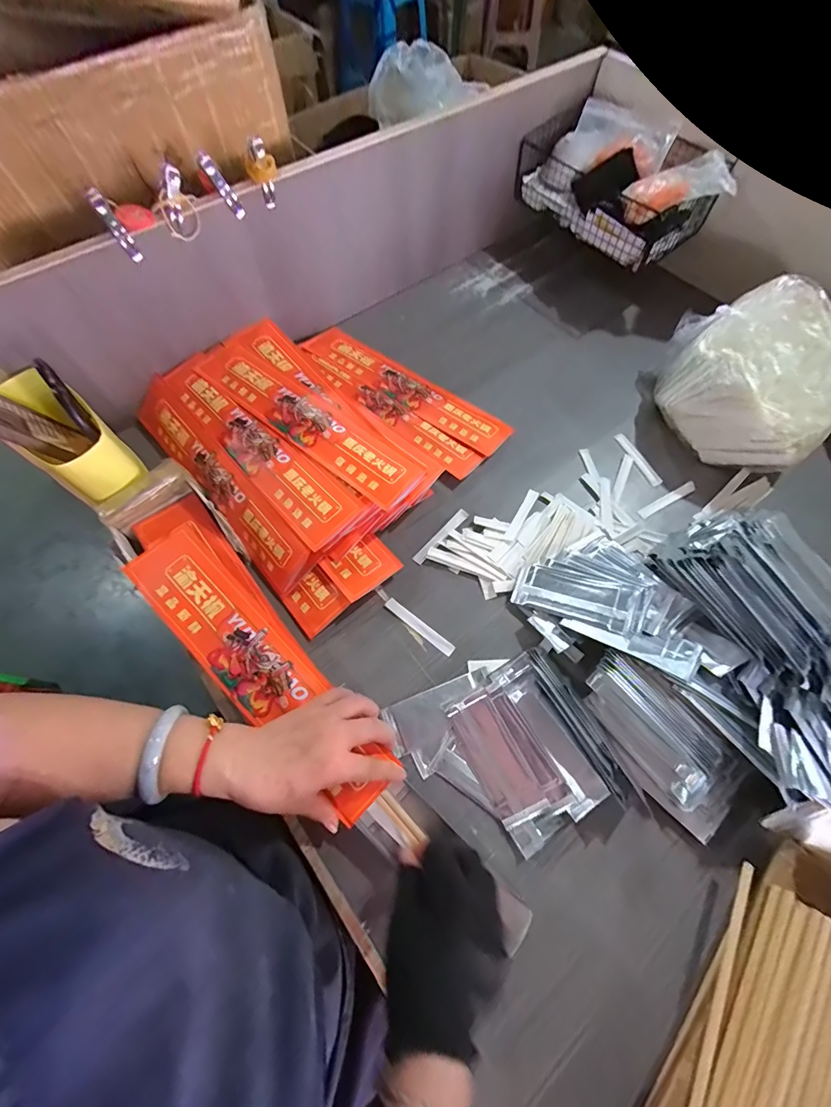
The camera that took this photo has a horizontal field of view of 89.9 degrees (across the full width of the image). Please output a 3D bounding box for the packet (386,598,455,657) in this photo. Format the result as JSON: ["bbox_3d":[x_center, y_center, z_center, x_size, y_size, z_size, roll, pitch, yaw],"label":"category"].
[{"bbox_3d":[0.005,0.082,0.471,0.091,0.007,0.014,36,70,14],"label":"packet"}]

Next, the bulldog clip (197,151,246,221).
[{"bbox_3d":[-0.209,-0.399,0.454,0.014,0.069,0.012,-40,71,5],"label":"bulldog clip"}]

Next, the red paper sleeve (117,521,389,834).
[{"bbox_3d":[-0.155,0.109,0.405,0.074,0.015,0.330,-42,78,-17],"label":"red paper sleeve"}]

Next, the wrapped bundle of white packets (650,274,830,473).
[{"bbox_3d":[0.445,-0.240,0.553,0.210,0.123,0.253,39,71,15],"label":"wrapped bundle of white packets"}]

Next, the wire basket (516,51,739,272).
[{"bbox_3d":[0.317,-0.573,0.639,0.165,0.105,0.291,-32,70,-14],"label":"wire basket"}]

